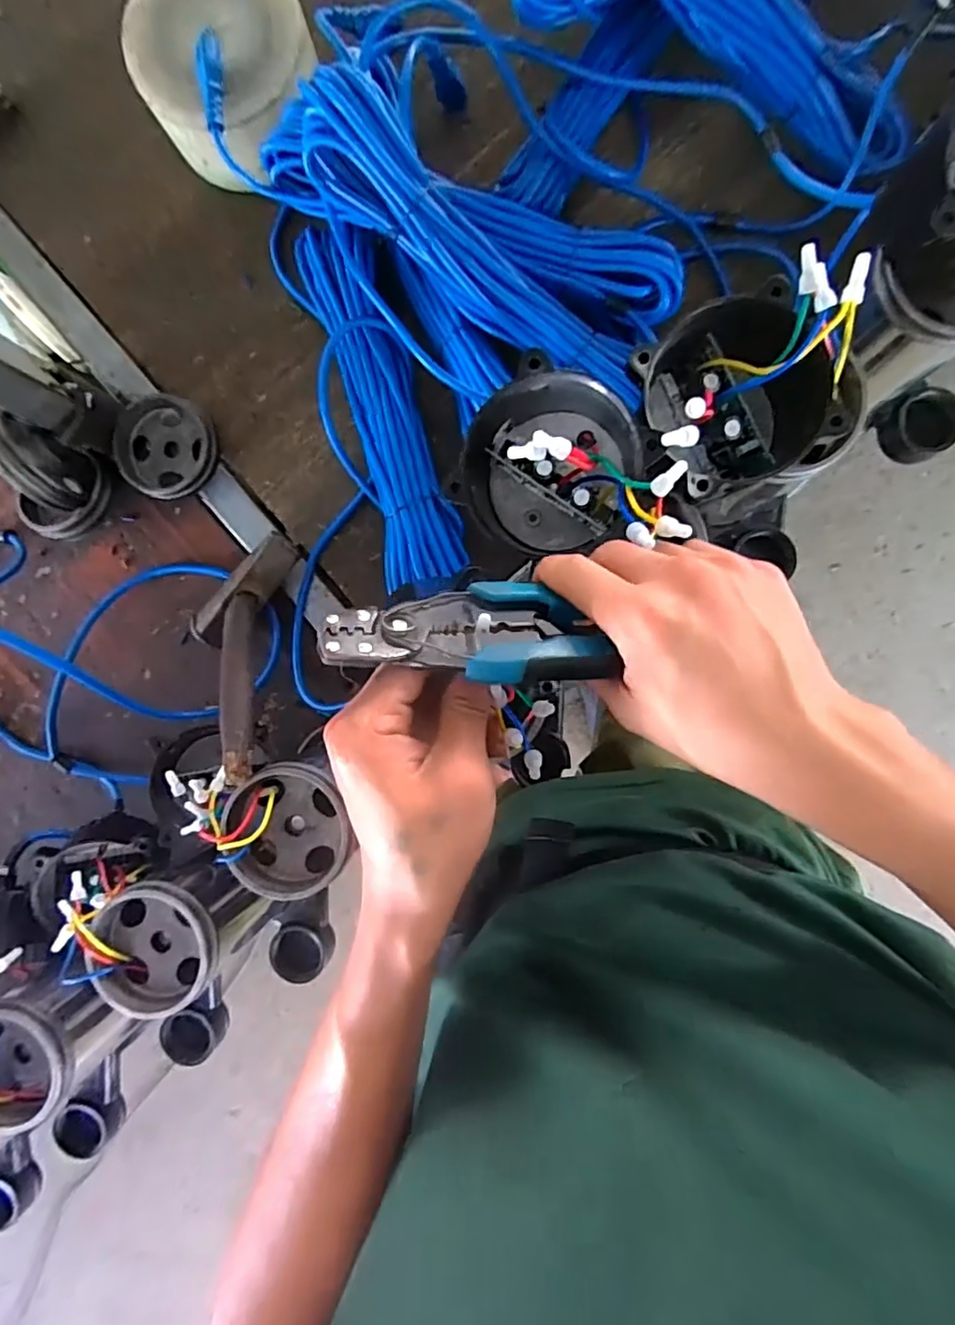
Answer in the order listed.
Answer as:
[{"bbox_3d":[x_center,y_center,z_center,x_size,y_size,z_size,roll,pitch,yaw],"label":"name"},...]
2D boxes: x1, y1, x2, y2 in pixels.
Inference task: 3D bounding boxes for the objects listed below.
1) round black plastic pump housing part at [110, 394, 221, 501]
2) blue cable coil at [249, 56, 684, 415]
[{"bbox_3d":[-0.287,-0.199,0.551,0.088,0.028,0.087,8,93,5],"label":"round black plastic pump housing part"},{"bbox_3d":[-0.003,-0.336,0.480,0.351,0.086,0.145,21,95,-13],"label":"blue cable coil"}]

